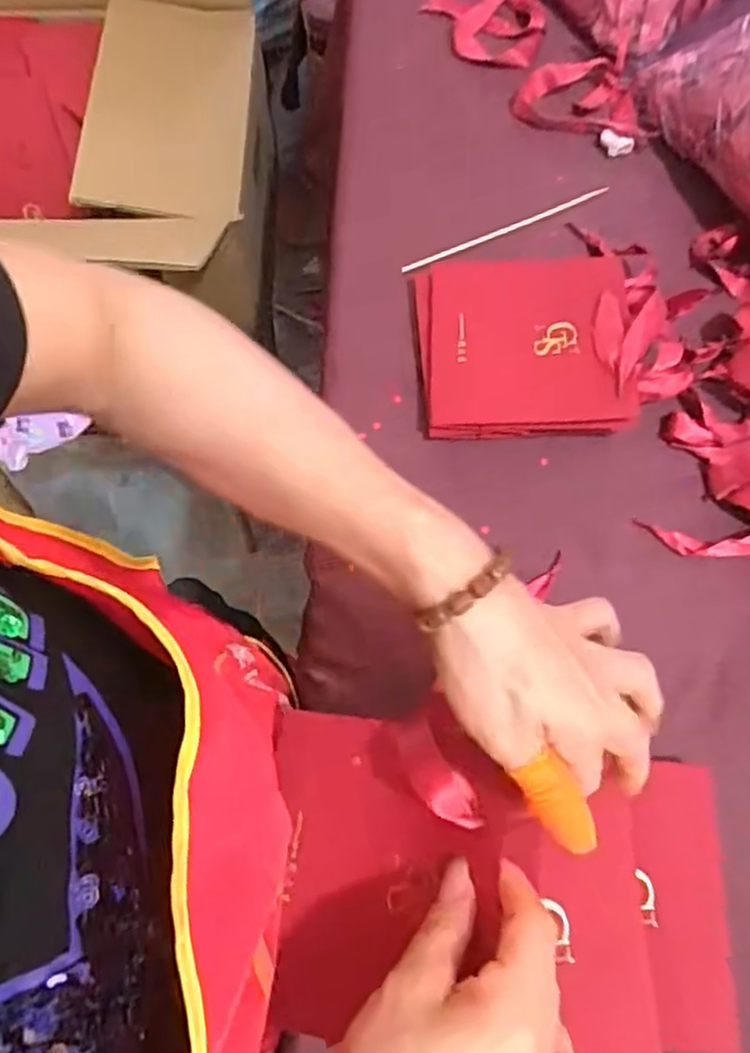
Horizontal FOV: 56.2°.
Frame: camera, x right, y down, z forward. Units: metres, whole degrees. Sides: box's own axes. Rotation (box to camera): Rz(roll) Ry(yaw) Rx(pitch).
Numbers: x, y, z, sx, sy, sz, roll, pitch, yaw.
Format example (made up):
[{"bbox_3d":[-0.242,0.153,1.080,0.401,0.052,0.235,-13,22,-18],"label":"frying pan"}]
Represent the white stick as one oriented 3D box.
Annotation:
[{"bbox_3d":[0.109,-0.245,0.575,0.195,0.004,0.005,-26,71,-11],"label":"white stick"}]

